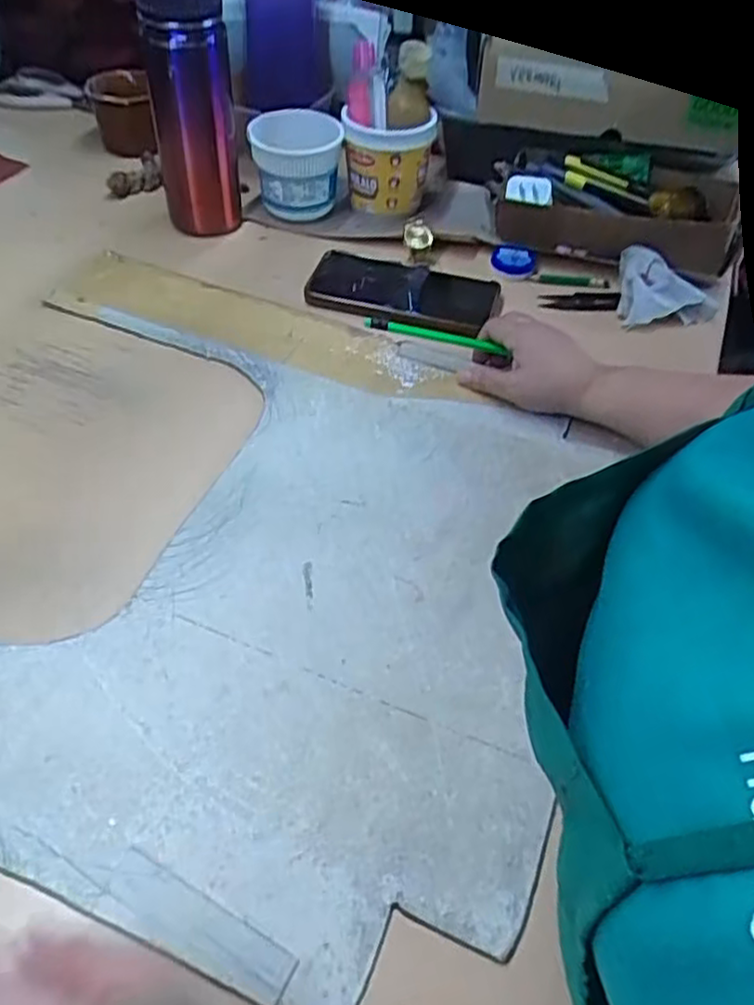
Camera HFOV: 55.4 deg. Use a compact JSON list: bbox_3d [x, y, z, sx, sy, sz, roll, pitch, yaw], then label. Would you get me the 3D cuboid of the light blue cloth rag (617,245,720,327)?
[{"bbox_3d":[0.266,-0.189,0.658,0.088,0.044,0.079,8,50,4],"label":"light blue cloth rag"}]

